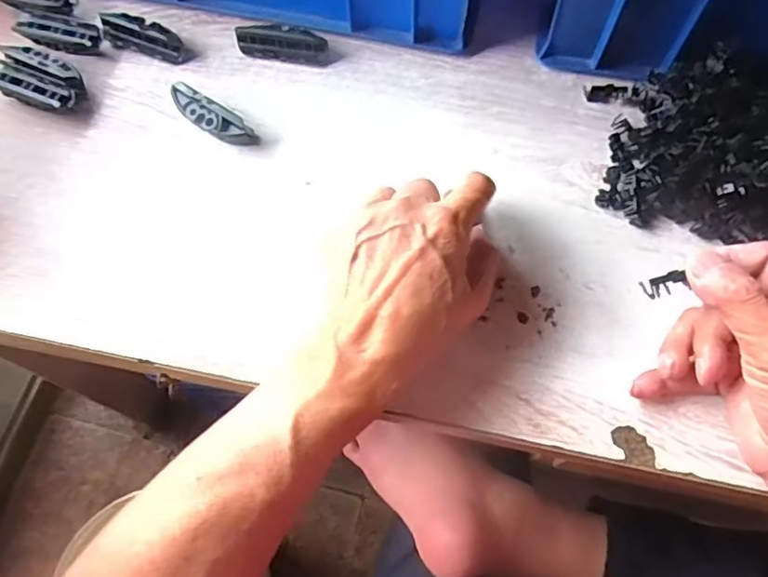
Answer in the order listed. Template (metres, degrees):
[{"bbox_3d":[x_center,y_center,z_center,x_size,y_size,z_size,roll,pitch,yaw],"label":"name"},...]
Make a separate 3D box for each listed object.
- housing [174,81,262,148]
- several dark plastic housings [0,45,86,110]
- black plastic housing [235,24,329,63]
[{"bbox_3d":[-0.123,-0.122,0.422,0.069,0.020,0.018,29,69,13],"label":"housing"},{"bbox_3d":[-0.258,-0.155,0.437,0.065,0.024,0.044,29,69,13],"label":"several dark plastic housings"},{"bbox_3d":[-0.078,-0.189,0.452,0.072,0.017,0.022,12,66,6],"label":"black plastic housing"}]

